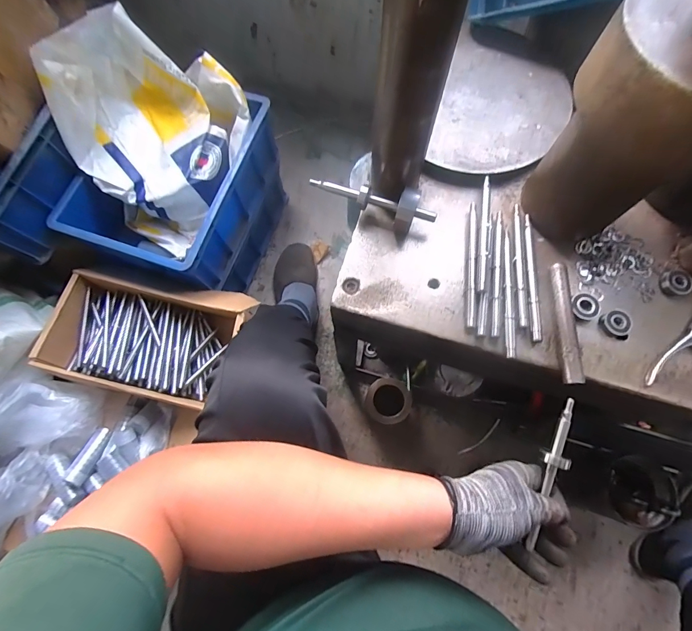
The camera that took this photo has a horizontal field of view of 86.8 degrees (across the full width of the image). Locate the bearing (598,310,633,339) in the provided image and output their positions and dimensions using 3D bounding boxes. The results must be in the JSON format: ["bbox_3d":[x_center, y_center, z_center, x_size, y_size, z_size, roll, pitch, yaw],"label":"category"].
[{"bbox_3d":[0.317,0.010,0.427,0.029,0.011,0.036,-44,77,-12],"label":"bearing"}]

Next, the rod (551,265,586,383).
[{"bbox_3d":[0.252,0.008,0.423,0.019,0.017,0.139,2,73,1],"label":"rod"}]

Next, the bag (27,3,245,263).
[{"bbox_3d":[-0.362,-0.345,0.706,0.273,0.253,0.323,31,76,9],"label":"bag"}]

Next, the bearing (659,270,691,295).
[{"bbox_3d":[0.398,-0.039,0.440,0.032,0.013,0.030,-13,73,-3],"label":"bearing"}]

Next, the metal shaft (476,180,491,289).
[{"bbox_3d":[0.172,-0.103,0.457,0.013,0.012,0.155,10,73,3],"label":"metal shaft"}]

